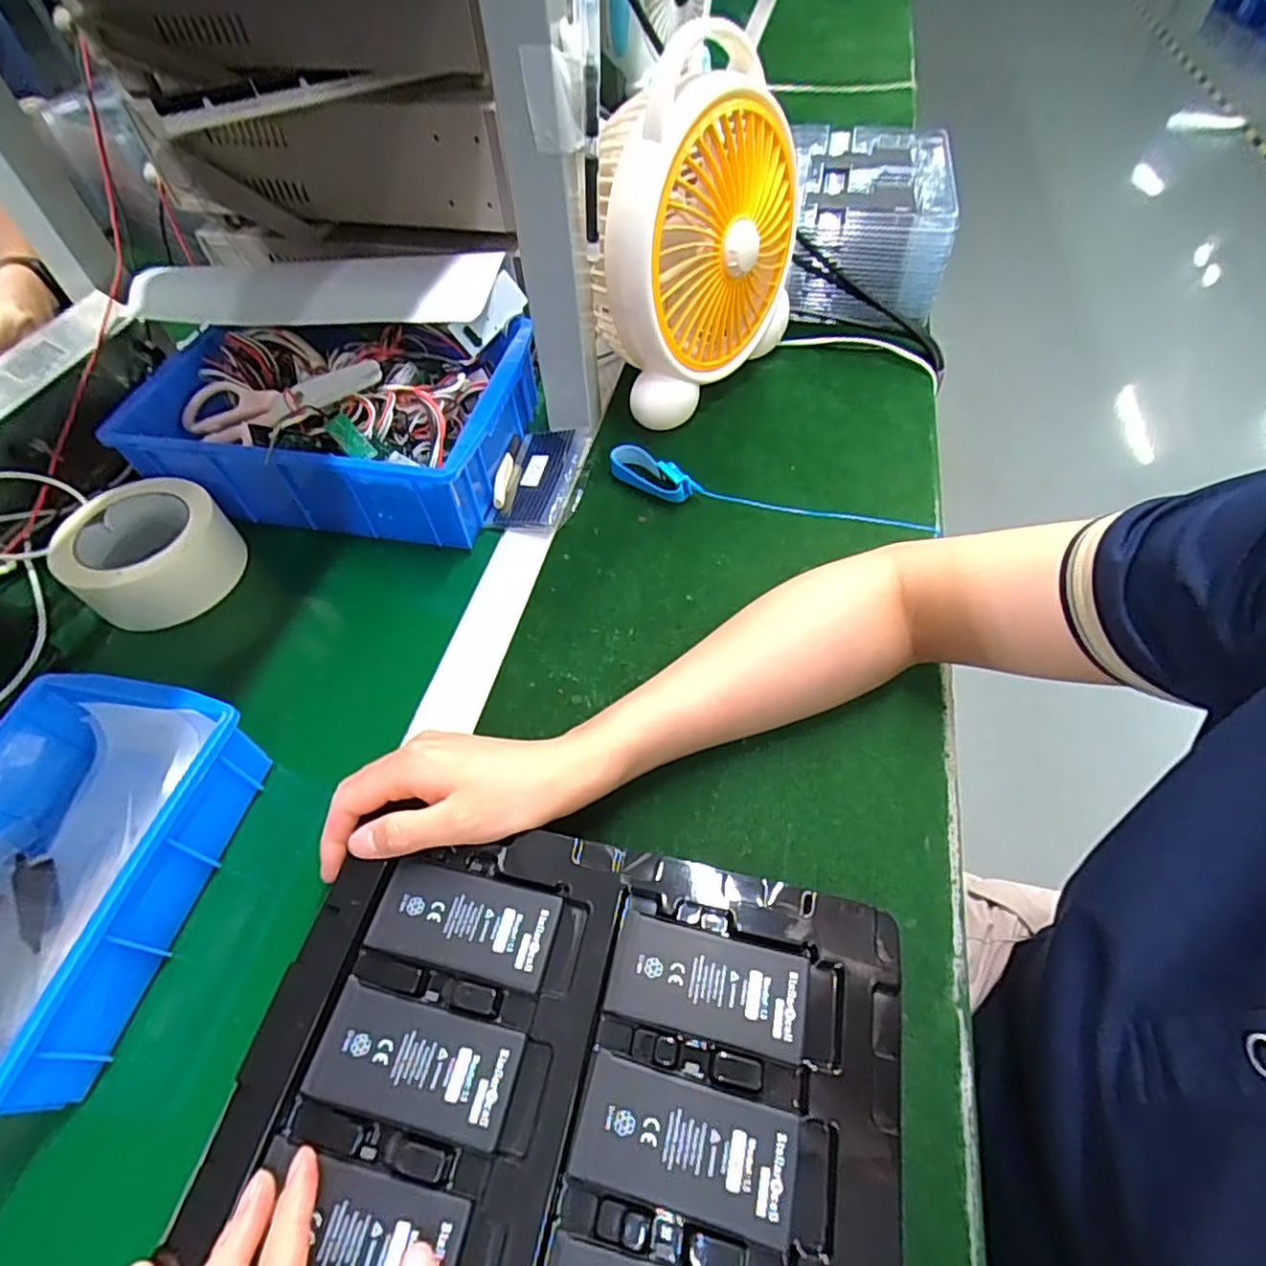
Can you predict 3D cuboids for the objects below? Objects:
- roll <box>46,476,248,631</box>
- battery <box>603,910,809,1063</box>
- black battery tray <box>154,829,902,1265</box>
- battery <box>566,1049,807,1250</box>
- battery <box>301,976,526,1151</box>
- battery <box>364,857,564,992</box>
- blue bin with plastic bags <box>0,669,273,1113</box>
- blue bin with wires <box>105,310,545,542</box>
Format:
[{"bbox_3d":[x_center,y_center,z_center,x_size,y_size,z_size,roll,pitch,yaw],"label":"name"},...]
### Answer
[{"bbox_3d":[-0.364,-0.061,0.484,0.110,0.055,0.110,-1,55,1],"label":"roll"},{"bbox_3d":[0.034,0.160,0.291,0.087,0.004,0.043,10,56,9],"label":"battery"},{"bbox_3d":[-0.031,0.198,0.267,0.271,0.009,0.216,10,56,9],"label":"black battery tray"},{"bbox_3d":[0.022,0.208,0.258,0.089,0.004,0.042,12,56,10],"label":"battery"},{"bbox_3d":[-0.095,0.187,0.277,0.088,0.004,0.043,10,56,9],"label":"battery"},{"bbox_3d":[-0.082,0.139,0.309,0.087,0.004,0.043,10,56,9],"label":"battery"},{"bbox_3d":[-0.311,0.126,0.339,0.135,0.057,0.196,8,56,7],"label":"blue bin with plastic bags"},{"bbox_3d":[-0.242,-0.180,0.529,0.289,0.093,0.184,7,56,7],"label":"blue bin with wires"}]

